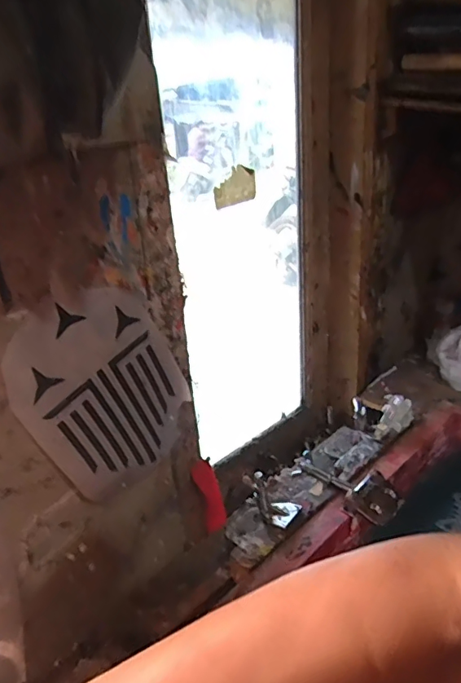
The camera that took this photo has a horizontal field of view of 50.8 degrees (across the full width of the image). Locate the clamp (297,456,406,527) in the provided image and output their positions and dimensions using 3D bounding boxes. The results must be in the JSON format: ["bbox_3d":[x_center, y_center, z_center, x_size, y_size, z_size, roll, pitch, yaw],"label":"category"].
[{"bbox_3d":[0.131,0.156,0.547,0.058,0.019,0.123,-17,25,-27],"label":"clamp"}]

